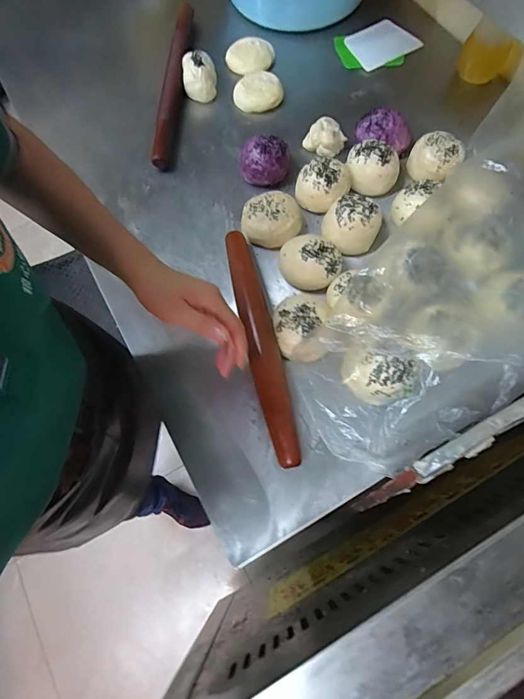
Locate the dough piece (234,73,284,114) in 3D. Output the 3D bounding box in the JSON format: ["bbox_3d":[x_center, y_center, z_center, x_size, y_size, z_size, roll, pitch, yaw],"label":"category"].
[{"bbox_3d":[-0.007,-0.483,0.770,0.090,0.021,0.082,-2,69,1],"label":"dough piece"}]

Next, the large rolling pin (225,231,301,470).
[{"bbox_3d":[-0.004,-0.014,0.561,0.039,0.043,0.339,-12,69,-3],"label":"large rolling pin"}]

